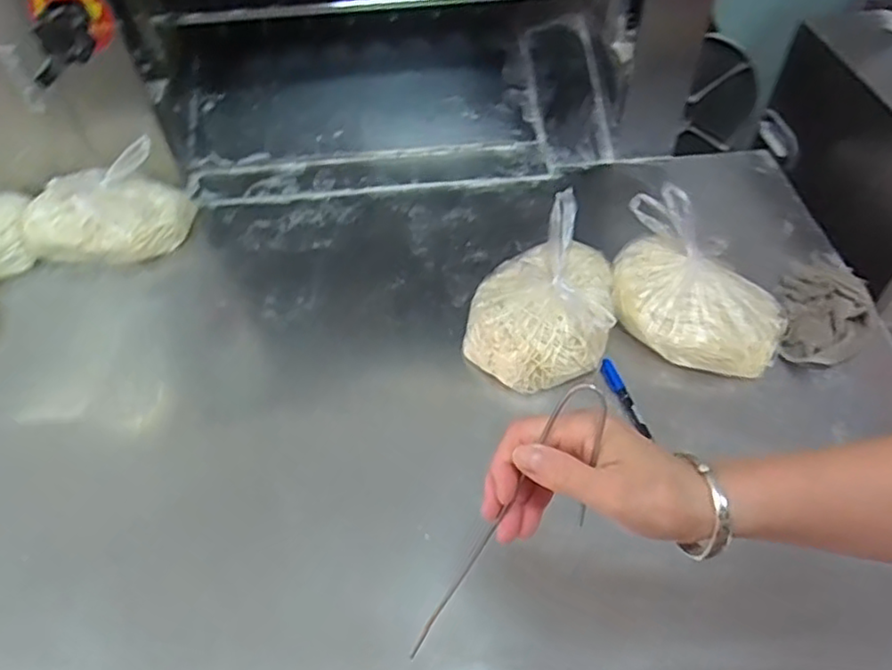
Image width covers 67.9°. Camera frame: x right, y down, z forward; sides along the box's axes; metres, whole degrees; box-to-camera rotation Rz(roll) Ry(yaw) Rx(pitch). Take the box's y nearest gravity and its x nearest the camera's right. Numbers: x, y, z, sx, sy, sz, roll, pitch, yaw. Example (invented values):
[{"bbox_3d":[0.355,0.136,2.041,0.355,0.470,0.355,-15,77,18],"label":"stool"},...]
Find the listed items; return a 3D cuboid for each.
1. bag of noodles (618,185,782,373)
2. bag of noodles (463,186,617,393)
[{"bbox_3d":[0.277,-0.043,0.738,0.201,0.152,0.133,29,57,23],"label":"bag of noodles"},{"bbox_3d":[0.106,-0.040,0.749,0.166,0.134,0.179,7,51,8],"label":"bag of noodles"}]

